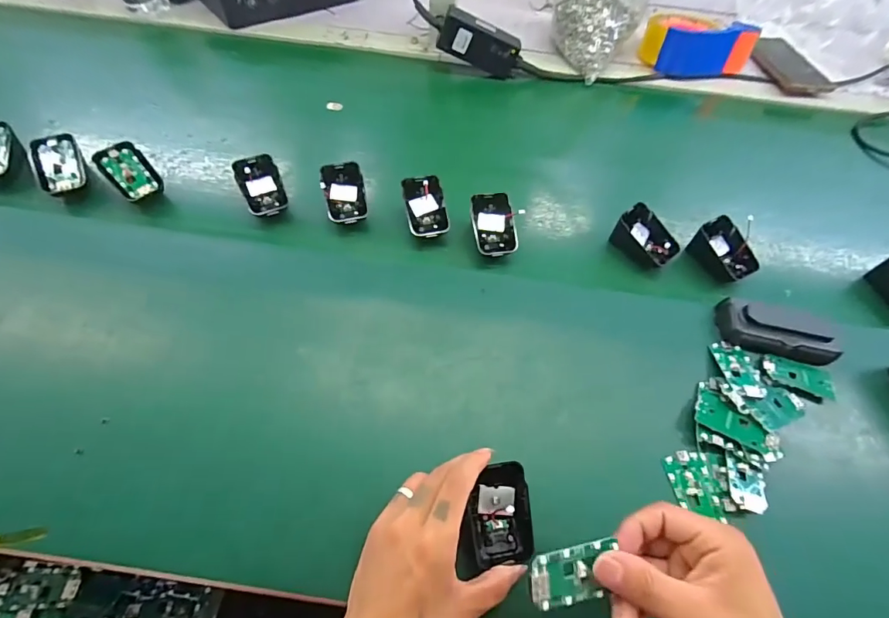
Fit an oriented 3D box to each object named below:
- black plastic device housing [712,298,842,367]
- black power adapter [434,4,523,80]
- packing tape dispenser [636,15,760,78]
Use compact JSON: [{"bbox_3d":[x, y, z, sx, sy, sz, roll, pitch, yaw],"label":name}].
[{"bbox_3d":[0.321,0.021,0.413,0.102,0.029,0.039,18,59,9],"label":"black plastic device housing"},{"bbox_3d":[0.050,-0.376,0.620,0.116,0.055,0.032,16,56,-19],"label":"black power adapter"},{"bbox_3d":[0.384,-0.415,0.679,0.151,0.074,0.099,3,57,1],"label":"packing tape dispenser"}]

